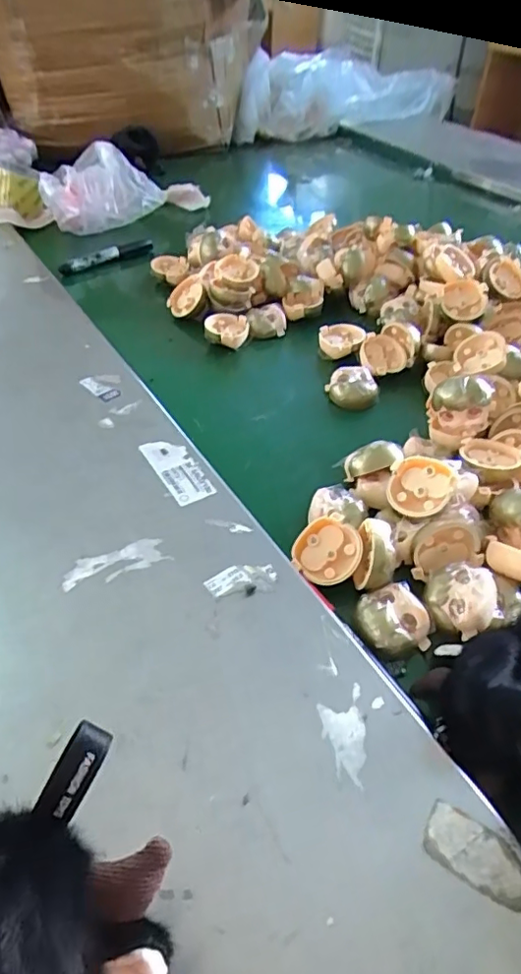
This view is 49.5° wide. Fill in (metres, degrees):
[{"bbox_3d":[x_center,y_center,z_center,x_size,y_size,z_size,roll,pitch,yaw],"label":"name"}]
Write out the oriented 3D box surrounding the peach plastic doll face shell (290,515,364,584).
[{"bbox_3d":[0.050,0.048,0.412,0.045,0.021,0.048,33,82,25],"label":"peach plastic doll face shell"}]

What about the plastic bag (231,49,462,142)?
[{"bbox_3d":[0.246,-0.935,1.360,0.606,0.166,0.192,-25,51,-27],"label":"plastic bag"}]

